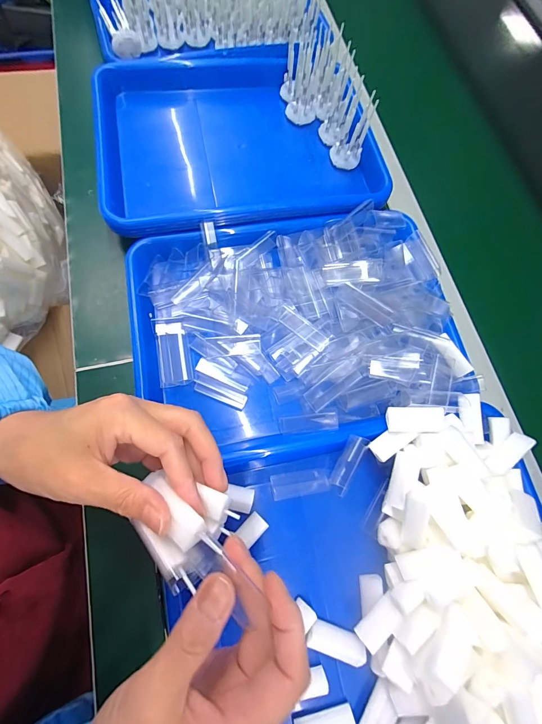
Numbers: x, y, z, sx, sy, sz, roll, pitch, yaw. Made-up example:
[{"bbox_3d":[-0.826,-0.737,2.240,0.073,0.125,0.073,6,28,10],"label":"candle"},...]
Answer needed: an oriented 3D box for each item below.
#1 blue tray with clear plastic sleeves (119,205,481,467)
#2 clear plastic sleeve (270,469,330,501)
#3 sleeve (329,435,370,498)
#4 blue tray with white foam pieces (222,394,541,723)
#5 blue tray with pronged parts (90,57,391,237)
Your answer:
[{"bbox_3d":[0.023,-0.037,0.340,0.322,0.044,0.240,-9,72,-2],"label":"blue tray with clear plastic sleeves"},{"bbox_3d":[0.027,0.112,0.302,0.051,0.006,0.021,-7,73,-8],"label":"clear plastic sleeve"},{"bbox_3d":[0.070,0.093,0.296,0.018,0.008,0.053,24,95,9],"label":"sleeve"},{"bbox_3d":[0.093,0.175,0.256,0.314,0.075,0.261,-7,73,-8],"label":"blue tray with white foam pieces"},{"bbox_3d":[-0.047,-0.274,0.406,0.329,0.045,0.272,-11,73,-9],"label":"blue tray with pronged parts"}]

